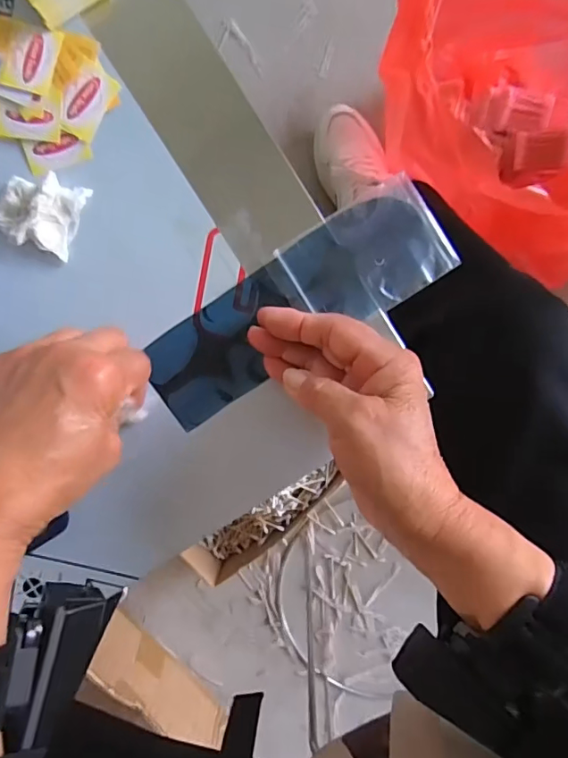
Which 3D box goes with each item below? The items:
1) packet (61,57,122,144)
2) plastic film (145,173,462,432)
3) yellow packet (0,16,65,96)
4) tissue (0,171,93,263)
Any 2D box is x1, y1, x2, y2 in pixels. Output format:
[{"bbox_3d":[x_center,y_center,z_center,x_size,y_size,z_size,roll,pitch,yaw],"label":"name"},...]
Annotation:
[{"bbox_3d":[-0.118,-0.166,0.297,0.026,0.004,0.040,34,97,-3],"label":"packet"},{"bbox_3d":[0.008,-0.043,0.313,0.199,0.010,0.073,-32,95,6],"label":"plastic film"},{"bbox_3d":[-0.157,-0.192,0.295,0.046,0.004,0.038,17,97,0],"label":"yellow packet"},{"bbox_3d":[-0.150,-0.103,0.303,0.049,0.015,0.045,23,97,-1],"label":"tissue"}]

